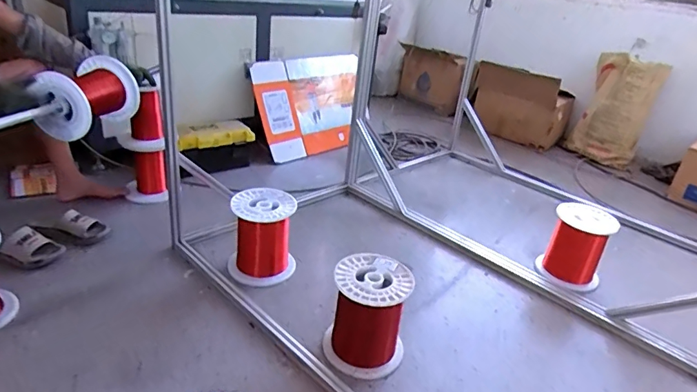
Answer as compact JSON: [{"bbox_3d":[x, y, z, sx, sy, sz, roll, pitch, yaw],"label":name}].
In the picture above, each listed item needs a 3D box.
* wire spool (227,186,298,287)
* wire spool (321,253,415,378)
[{"bbox_3d":[-0.273,0.130,1.478,0.201,0.251,0.203,0,29,-12],"label":"wire spool"},{"bbox_3d":[0.050,0.307,1.206,0.207,0.232,0.212,9,28,6],"label":"wire spool"}]

